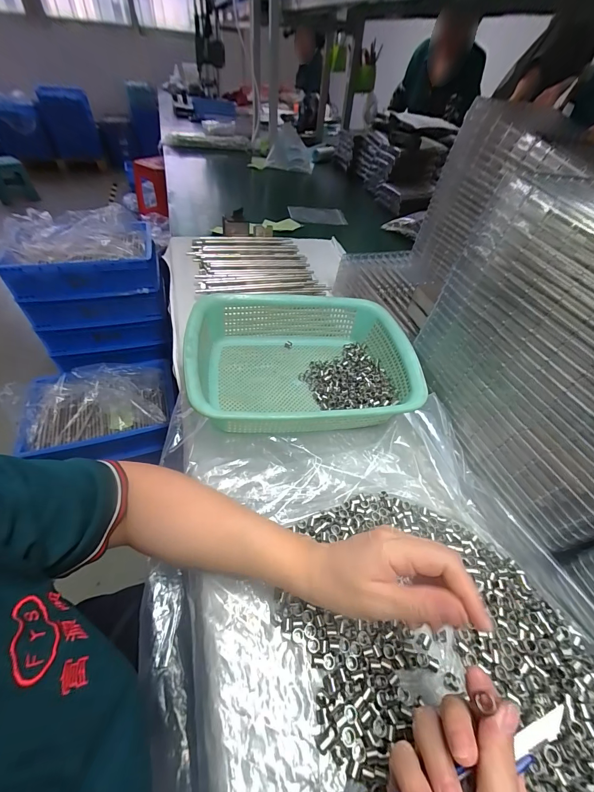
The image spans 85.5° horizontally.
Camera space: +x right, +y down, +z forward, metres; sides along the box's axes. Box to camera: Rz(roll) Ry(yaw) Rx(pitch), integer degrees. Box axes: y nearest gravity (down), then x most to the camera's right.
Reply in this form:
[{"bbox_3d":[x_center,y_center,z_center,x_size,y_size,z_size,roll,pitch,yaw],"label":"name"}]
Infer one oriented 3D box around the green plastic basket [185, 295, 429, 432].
[{"bbox_3d":[0.010,-0.046,0.446,0.299,0.080,0.221,-4,48,-8],"label":"green plastic basket"}]

